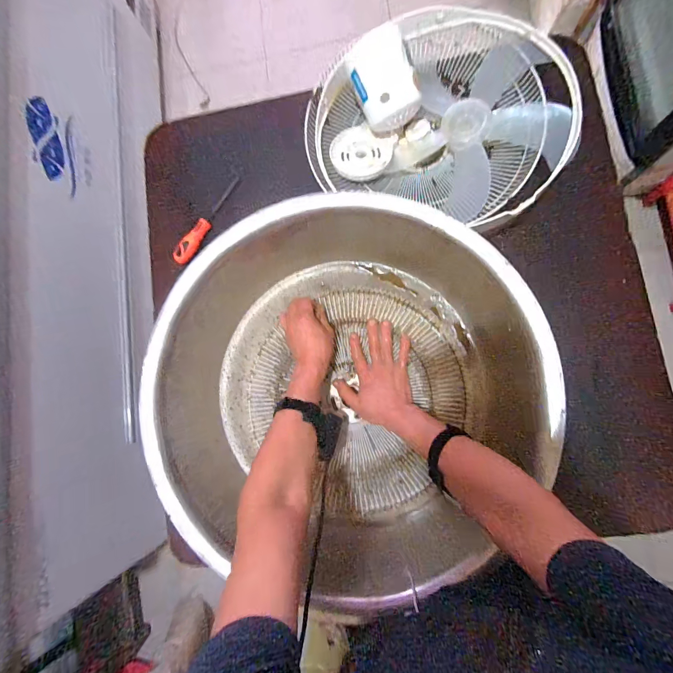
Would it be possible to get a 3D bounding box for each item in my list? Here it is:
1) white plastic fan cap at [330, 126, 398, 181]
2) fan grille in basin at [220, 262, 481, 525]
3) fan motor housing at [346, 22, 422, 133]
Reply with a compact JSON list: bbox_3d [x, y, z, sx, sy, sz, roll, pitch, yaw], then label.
[{"bbox_3d":[0.050,-0.369,0.722,0.120,0.020,0.114,-1,83,7],"label":"white plastic fan cap"},{"bbox_3d":[0.013,0.077,0.655,0.449,0.045,0.435,-1,83,7],"label":"fan grille in basin"},{"bbox_3d":[0.088,-0.466,0.668,0.104,0.090,0.147,-23,106,12],"label":"fan motor housing"}]

